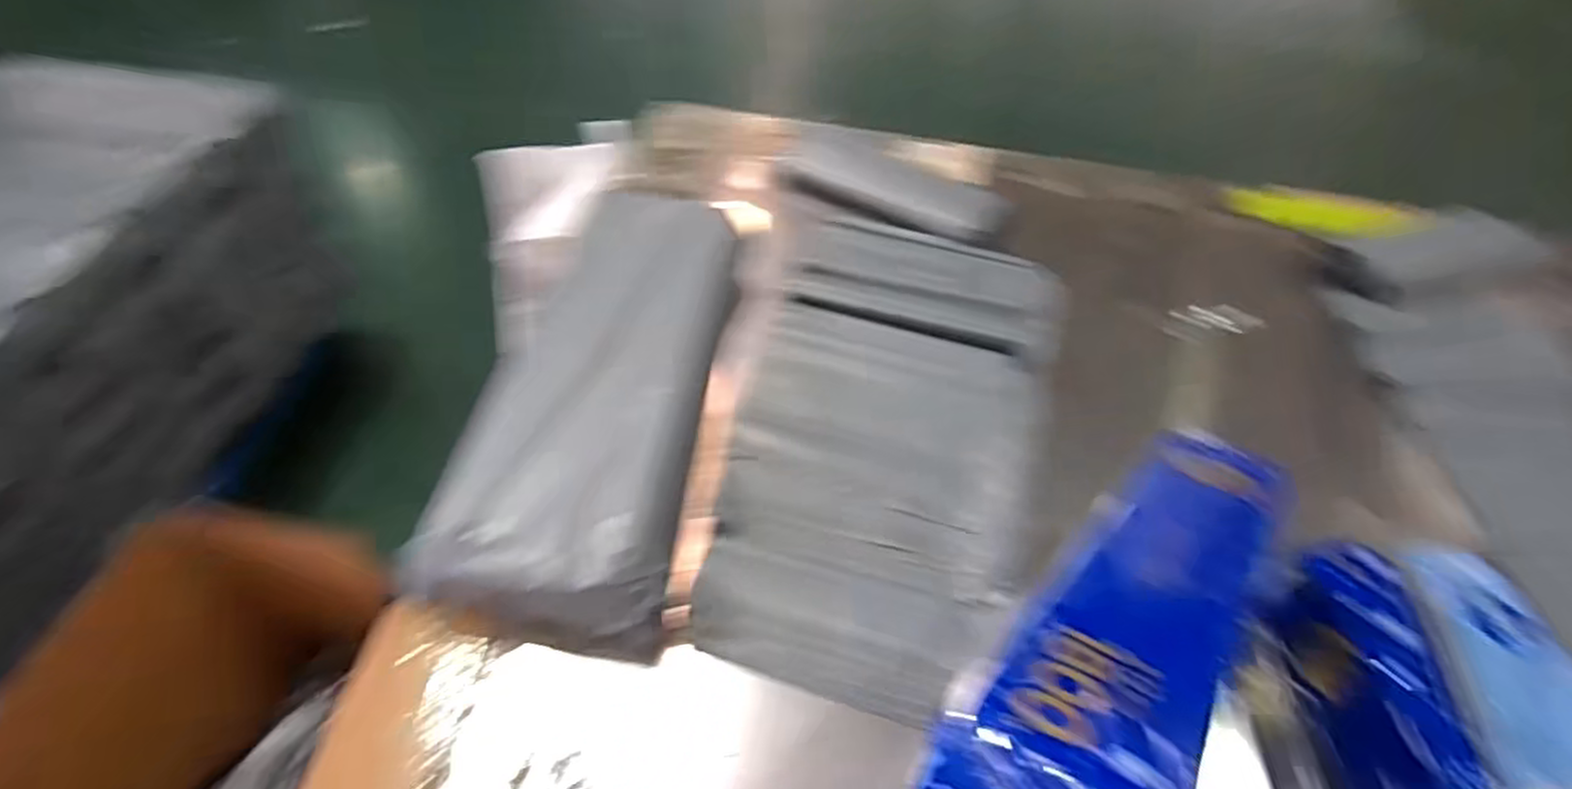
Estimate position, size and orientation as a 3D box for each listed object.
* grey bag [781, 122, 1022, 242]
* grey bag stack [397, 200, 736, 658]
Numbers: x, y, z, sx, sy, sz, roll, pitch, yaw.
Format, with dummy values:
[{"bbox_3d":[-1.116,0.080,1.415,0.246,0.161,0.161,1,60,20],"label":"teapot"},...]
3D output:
[{"bbox_3d":[0.185,-0.397,1.346,0.428,0.057,0.150,27,54,17],"label":"grey bag"},{"bbox_3d":[-0.207,-0.037,0.904,0.244,0.111,0.635,8,51,2],"label":"grey bag stack"}]

